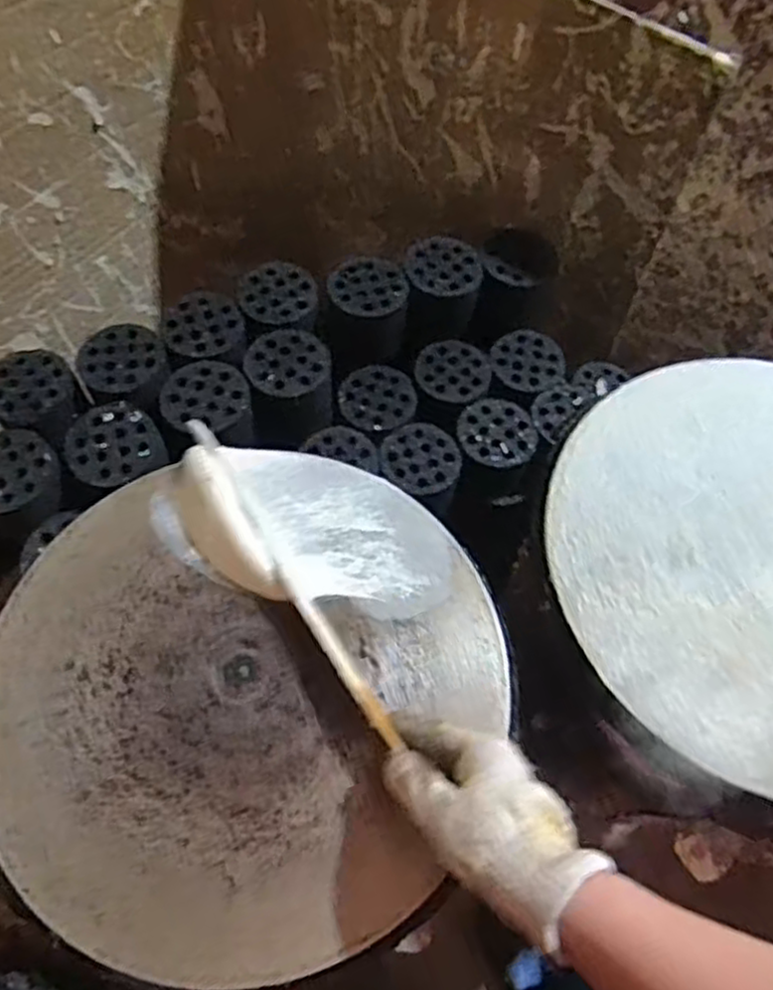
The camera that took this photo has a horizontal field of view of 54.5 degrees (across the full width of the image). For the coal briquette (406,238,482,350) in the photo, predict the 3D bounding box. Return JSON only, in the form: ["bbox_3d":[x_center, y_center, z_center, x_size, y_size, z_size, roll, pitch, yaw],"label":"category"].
[{"bbox_3d":[0.071,-0.265,0.974,0.100,0.081,0.114,-14,65,-10],"label":"coal briquette"}]

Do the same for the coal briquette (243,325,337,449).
[{"bbox_3d":[-0.111,-0.127,0.904,0.101,0.084,0.116,-16,65,-11],"label":"coal briquette"}]

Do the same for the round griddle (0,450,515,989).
[{"bbox_3d":[-0.107,0.129,0.553,0.356,0.023,0.365,1,63,-2],"label":"round griddle"}]

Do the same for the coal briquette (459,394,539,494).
[{"bbox_3d":[0.141,-0.063,0.974,0.098,0.084,0.098,1,63,-2],"label":"coal briquette"}]

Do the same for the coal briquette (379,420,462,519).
[{"bbox_3d":[0.043,-0.032,0.948,0.100,0.072,0.093,1,63,-2],"label":"coal briquette"}]

